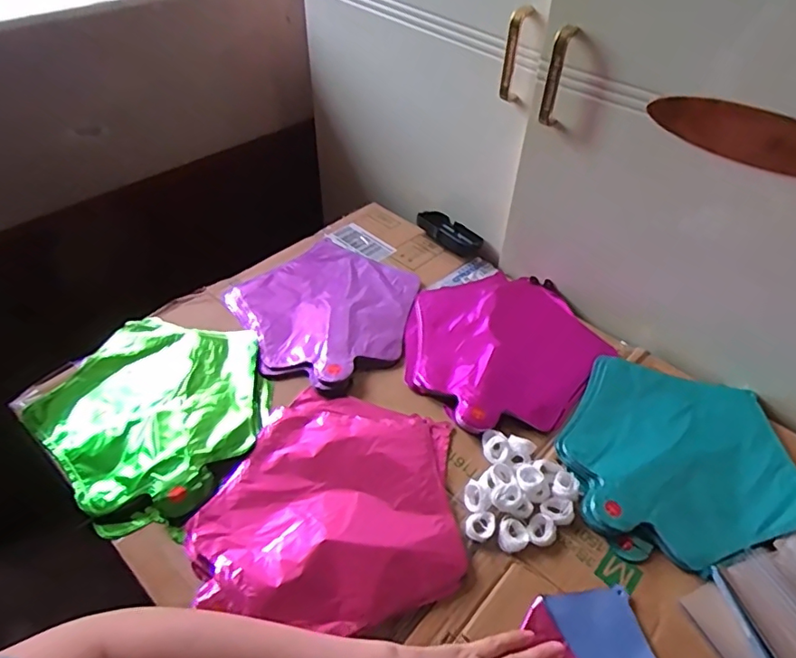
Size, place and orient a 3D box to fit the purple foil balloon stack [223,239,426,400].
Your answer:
[{"bbox_3d":[-0.086,-0.032,0.703,0.227,0.022,0.234,-30,54,-26],"label":"purple foil balloon stack"}]

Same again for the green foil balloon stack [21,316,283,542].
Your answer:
[{"bbox_3d":[-0.262,0.084,0.589,0.244,0.027,0.230,23,50,18],"label":"green foil balloon stack"}]

